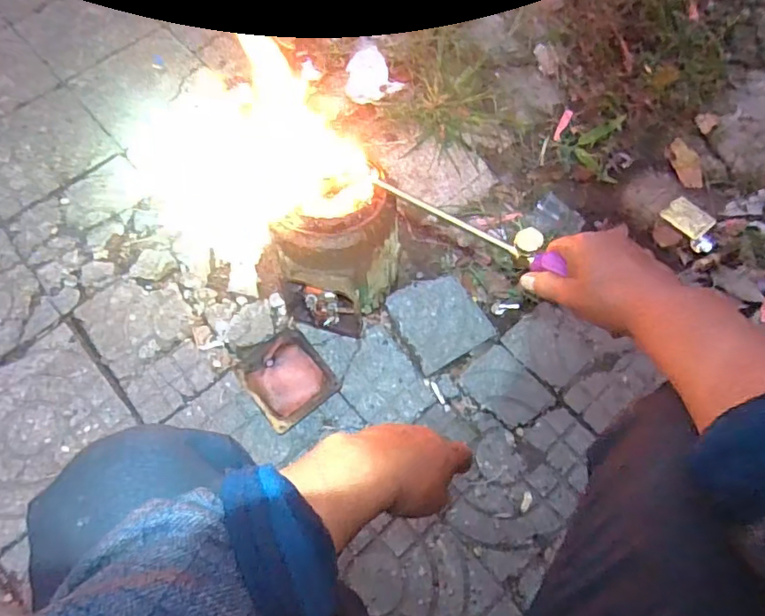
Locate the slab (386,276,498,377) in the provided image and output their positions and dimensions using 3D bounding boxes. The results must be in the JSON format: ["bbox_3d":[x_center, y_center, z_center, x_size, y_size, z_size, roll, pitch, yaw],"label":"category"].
[{"bbox_3d":[0.093,0.015,0.861,0.133,0.016,0.139,-27,67,-10],"label":"slab"}]

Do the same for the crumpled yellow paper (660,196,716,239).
[{"bbox_3d":[0.546,-0.162,0.954,0.059,0.011,0.077,-36,69,-14],"label":"crumpled yellow paper"}]

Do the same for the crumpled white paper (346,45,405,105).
[{"bbox_3d":[-0.032,-0.461,1.059,0.104,0.007,0.136,-27,68,-10],"label":"crumpled white paper"}]

